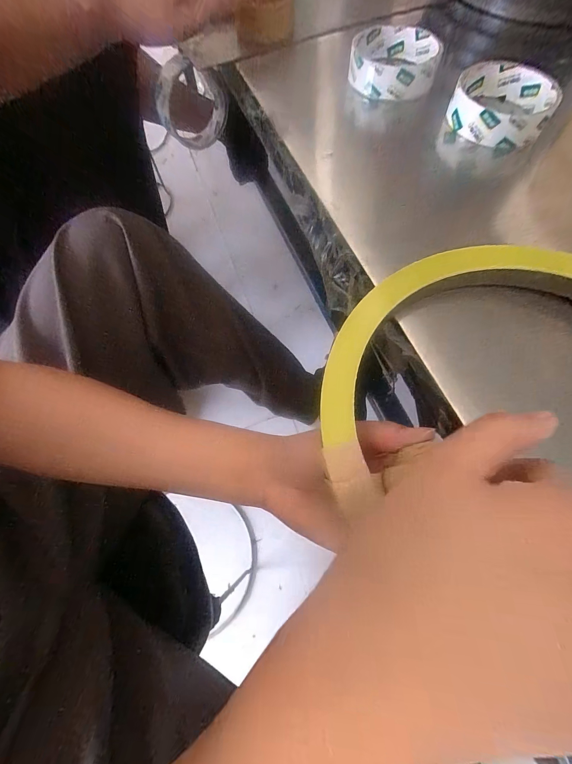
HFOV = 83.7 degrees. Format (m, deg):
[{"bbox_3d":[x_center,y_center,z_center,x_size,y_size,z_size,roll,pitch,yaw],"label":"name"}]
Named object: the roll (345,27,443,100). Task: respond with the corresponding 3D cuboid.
[{"bbox_3d":[0.106,-0.316,0.317,0.083,0.028,0.086,0,67,1],"label":"roll"}]

